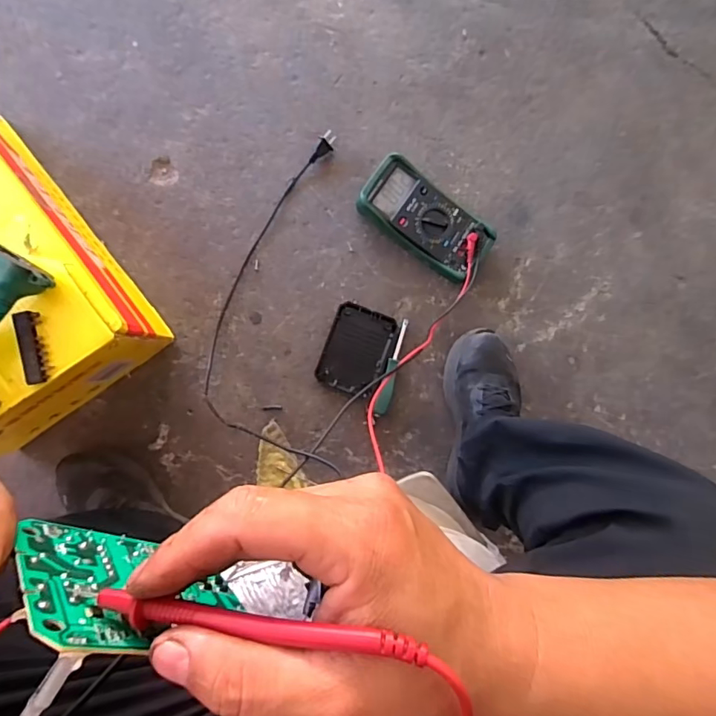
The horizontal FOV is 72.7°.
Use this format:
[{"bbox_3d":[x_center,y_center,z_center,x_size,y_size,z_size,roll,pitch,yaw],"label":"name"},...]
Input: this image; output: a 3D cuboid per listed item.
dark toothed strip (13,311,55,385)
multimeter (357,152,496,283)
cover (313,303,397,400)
[{"bbox_3d":[-0.332,-0.010,0.496,0.021,0.016,0.072,-12,92,-4],"label":"dark toothed strip"},{"bbox_3d":[0.099,-0.199,0.717,0.195,0.059,0.092,35,88,-4],"label":"multimeter"},{"bbox_3d":[-0.001,-0.011,0.730,0.096,0.021,0.126,20,89,-4],"label":"cover"}]

